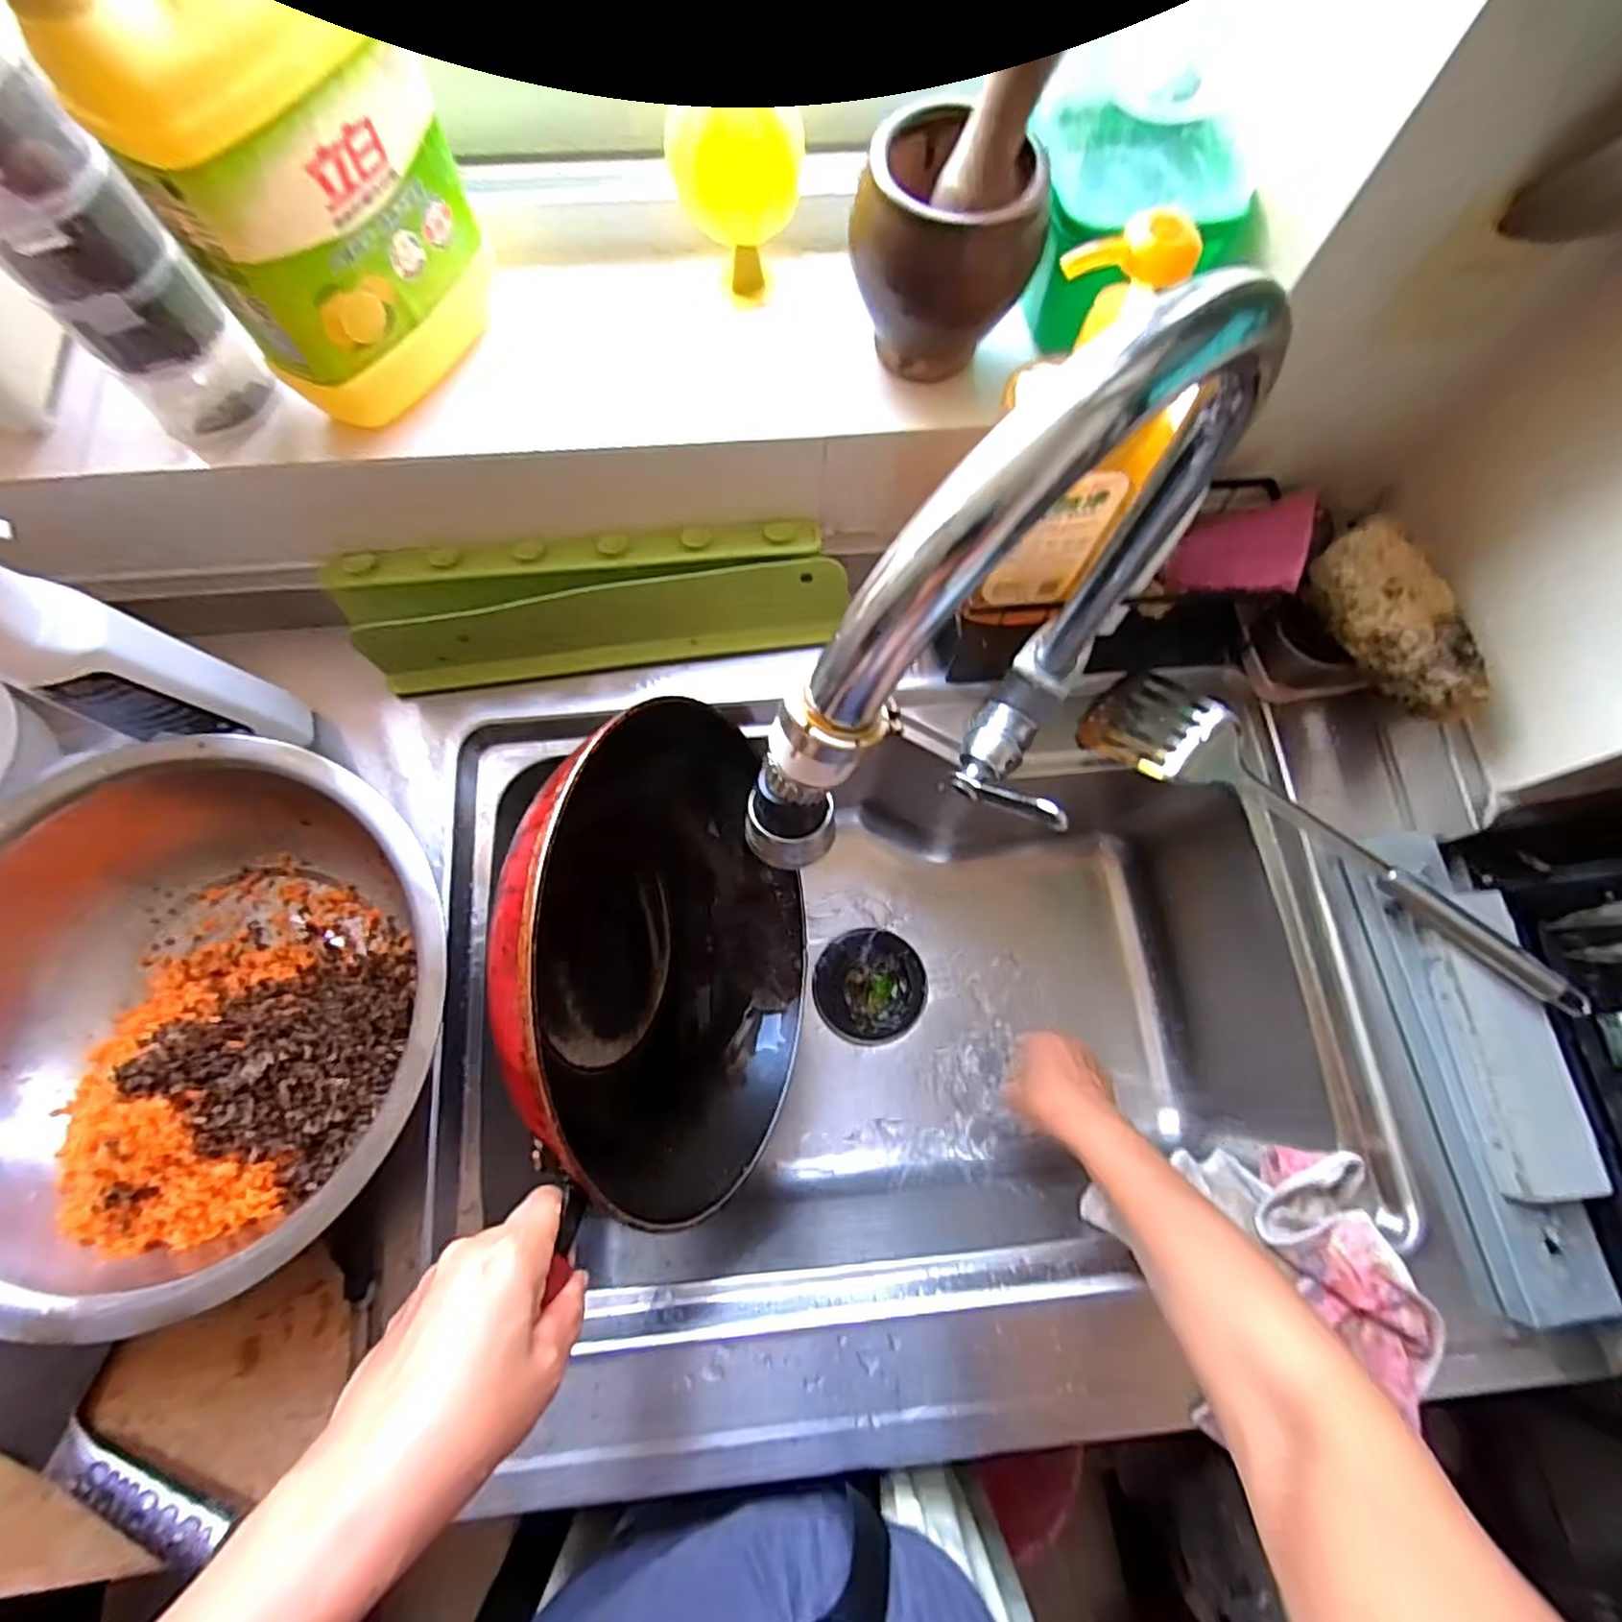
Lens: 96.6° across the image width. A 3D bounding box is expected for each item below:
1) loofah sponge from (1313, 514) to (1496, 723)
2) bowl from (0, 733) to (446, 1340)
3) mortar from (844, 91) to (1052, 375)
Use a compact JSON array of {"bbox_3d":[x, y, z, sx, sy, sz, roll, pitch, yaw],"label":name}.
[{"bbox_3d":[0.396,-0.126,0.485,0.047,0.046,0.140,-19,75,-7],"label":"loofah sponge"},{"bbox_3d":[-0.351,0.114,0.420,0.286,0.079,0.290,0,73,-1],"label":"bowl"},{"bbox_3d":[0.076,-0.316,0.421,0.095,0.113,0.082,27,74,6],"label":"mortar"}]

